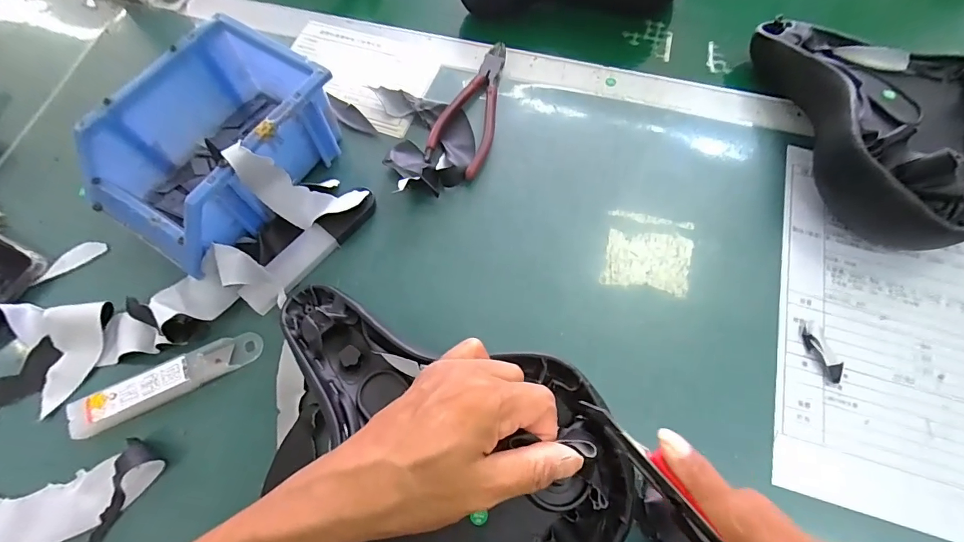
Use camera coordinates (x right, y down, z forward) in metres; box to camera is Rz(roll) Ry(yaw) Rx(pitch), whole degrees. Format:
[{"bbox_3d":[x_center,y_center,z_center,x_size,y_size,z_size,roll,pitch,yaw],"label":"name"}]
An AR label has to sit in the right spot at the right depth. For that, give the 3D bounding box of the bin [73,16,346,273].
[{"bbox_3d":[-0.207,-0.096,0.335,0.116,0.076,0.170,29,70,11],"label":"bin"}]

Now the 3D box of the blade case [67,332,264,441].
[{"bbox_3d":[-0.224,0.079,0.303,0.126,0.013,0.026,-24,70,-10],"label":"blade case"}]

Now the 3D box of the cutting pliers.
[{"bbox_3d":[-0.005,-0.154,0.398,0.053,0.013,0.153,17,68,6],"label":"cutting pliers"}]

